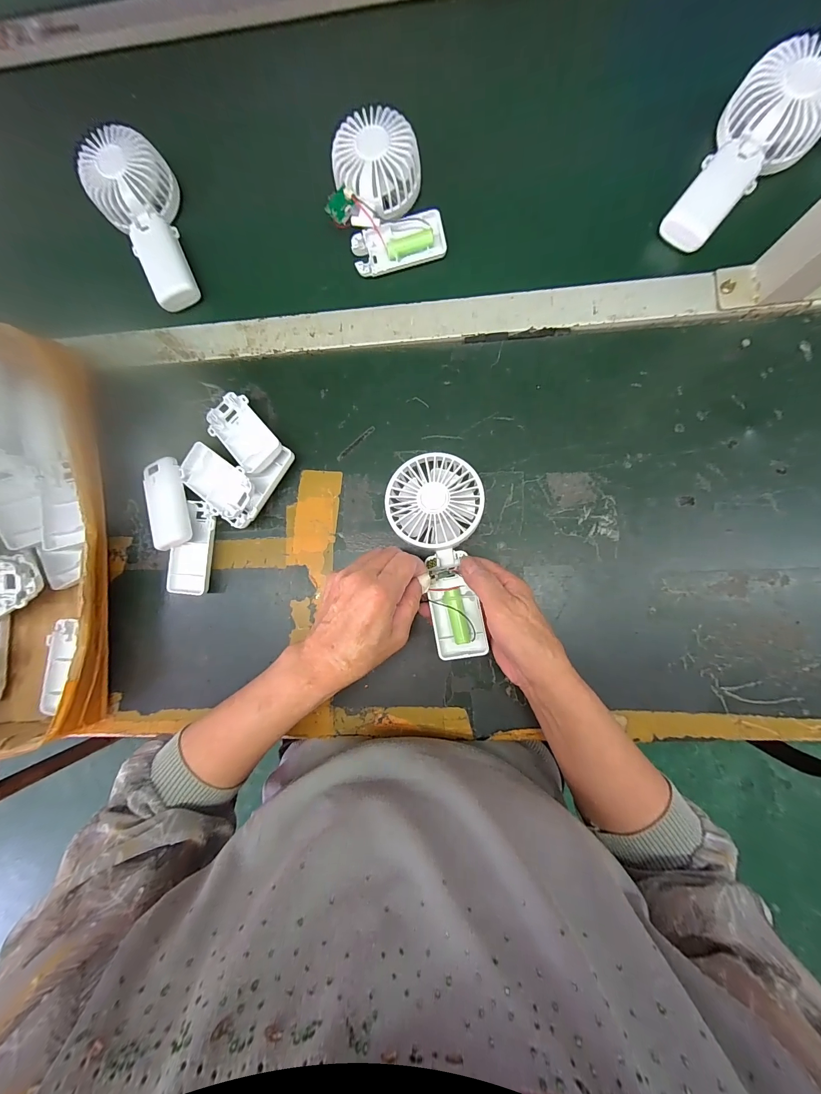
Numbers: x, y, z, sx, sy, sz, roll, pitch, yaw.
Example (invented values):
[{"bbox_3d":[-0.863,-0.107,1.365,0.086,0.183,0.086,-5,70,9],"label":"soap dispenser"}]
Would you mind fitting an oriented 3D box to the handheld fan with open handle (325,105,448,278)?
[{"bbox_3d":[-0.031,-0.355,0.359,0.098,0.040,0.131,-23,85,4],"label":"handheld fan with open handle"}]

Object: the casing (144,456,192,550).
[{"bbox_3d":[-0.254,-0.045,0.371,0.042,0.013,0.091,-14,86,5],"label":"casing"}]

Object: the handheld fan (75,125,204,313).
[{"bbox_3d":[-0.288,-0.347,0.391,0.084,0.039,0.168,-18,98,4],"label":"handheld fan"}]

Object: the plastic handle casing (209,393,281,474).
[{"bbox_3d":[-0.174,-0.119,0.373,0.048,0.026,0.093,-39,84,2],"label":"plastic handle casing"}]

